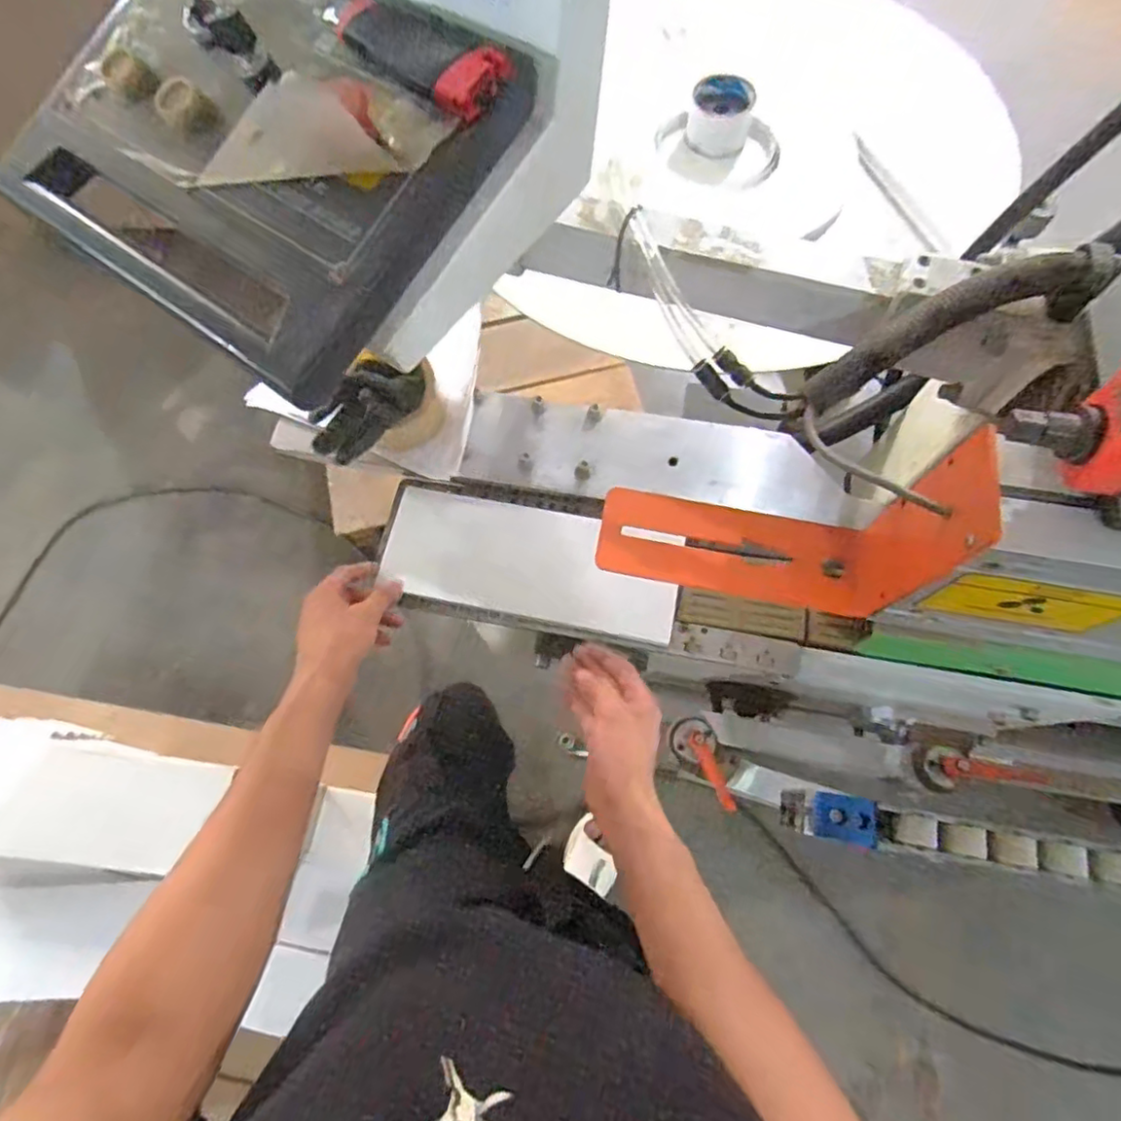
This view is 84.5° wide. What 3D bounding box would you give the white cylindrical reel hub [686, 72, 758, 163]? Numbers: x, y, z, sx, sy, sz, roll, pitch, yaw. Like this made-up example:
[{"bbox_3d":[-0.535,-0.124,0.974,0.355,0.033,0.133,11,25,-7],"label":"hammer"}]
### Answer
[{"bbox_3d":[0.212,-0.592,0.827,0.084,0.055,0.067,16,72,8],"label":"white cylindrical reel hub"}]

